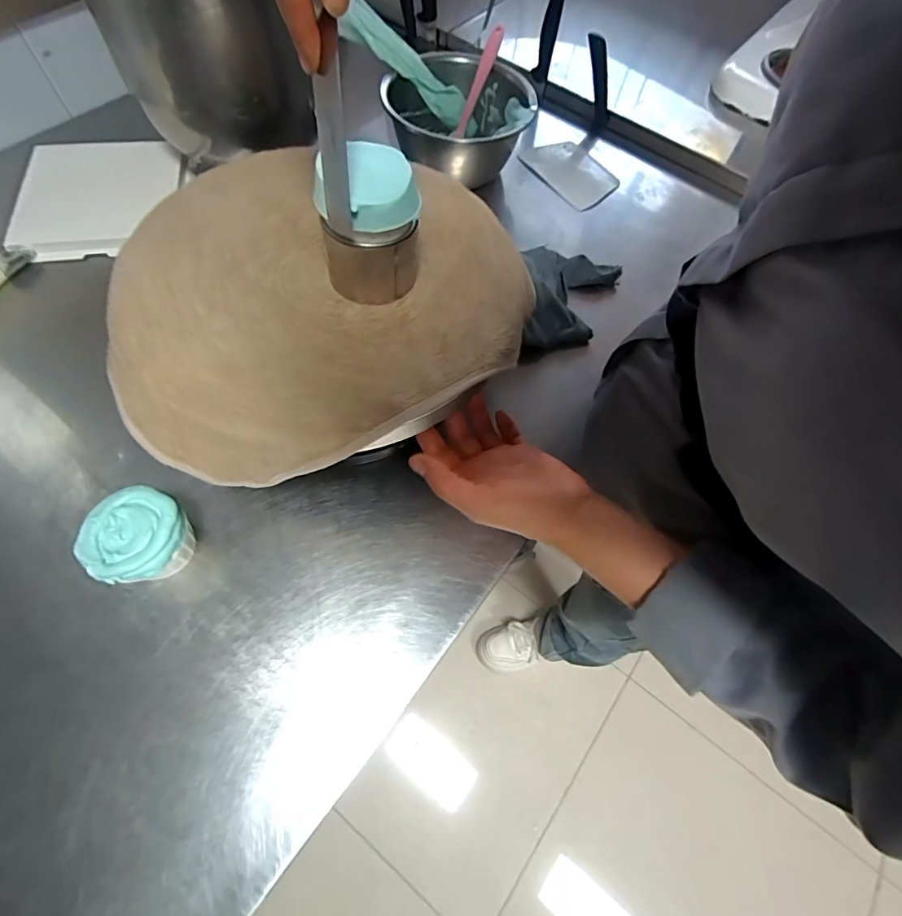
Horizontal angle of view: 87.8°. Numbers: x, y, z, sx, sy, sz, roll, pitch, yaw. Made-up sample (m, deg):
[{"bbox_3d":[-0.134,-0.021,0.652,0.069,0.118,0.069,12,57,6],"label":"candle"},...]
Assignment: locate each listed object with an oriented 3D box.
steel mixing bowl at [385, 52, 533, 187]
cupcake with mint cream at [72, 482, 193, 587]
[{"bbox_3d":[0.011,-0.434,0.601,0.178,0.077,0.166,2,64,-4],"label":"steel mixing bowl"},{"bbox_3d":[-0.228,0.065,0.356,0.060,0.064,0.065,2,64,-4],"label":"cupcake with mint cream"}]

